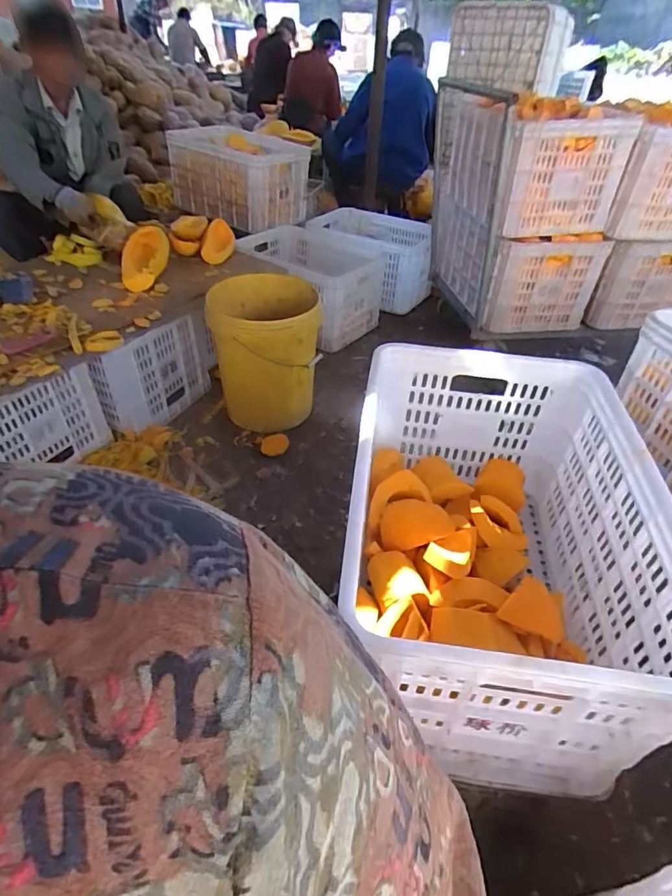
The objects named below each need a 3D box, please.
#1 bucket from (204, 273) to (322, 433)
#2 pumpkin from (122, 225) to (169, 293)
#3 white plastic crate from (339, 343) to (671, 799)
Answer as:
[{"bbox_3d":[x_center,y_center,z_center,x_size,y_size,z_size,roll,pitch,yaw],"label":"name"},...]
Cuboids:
[{"bbox_3d":[-0.198,-0.272,1.375,0.273,0.304,0.290,-1,45,-9],"label":"bucket"},{"bbox_3d":[-0.566,-0.566,1.454,0.109,0.067,0.255,4,59,-4],"label":"pumpkin"},{"bbox_3d":[0.202,0.116,0.681,0.361,0.282,0.523,9,44,1],"label":"white plastic crate"}]

